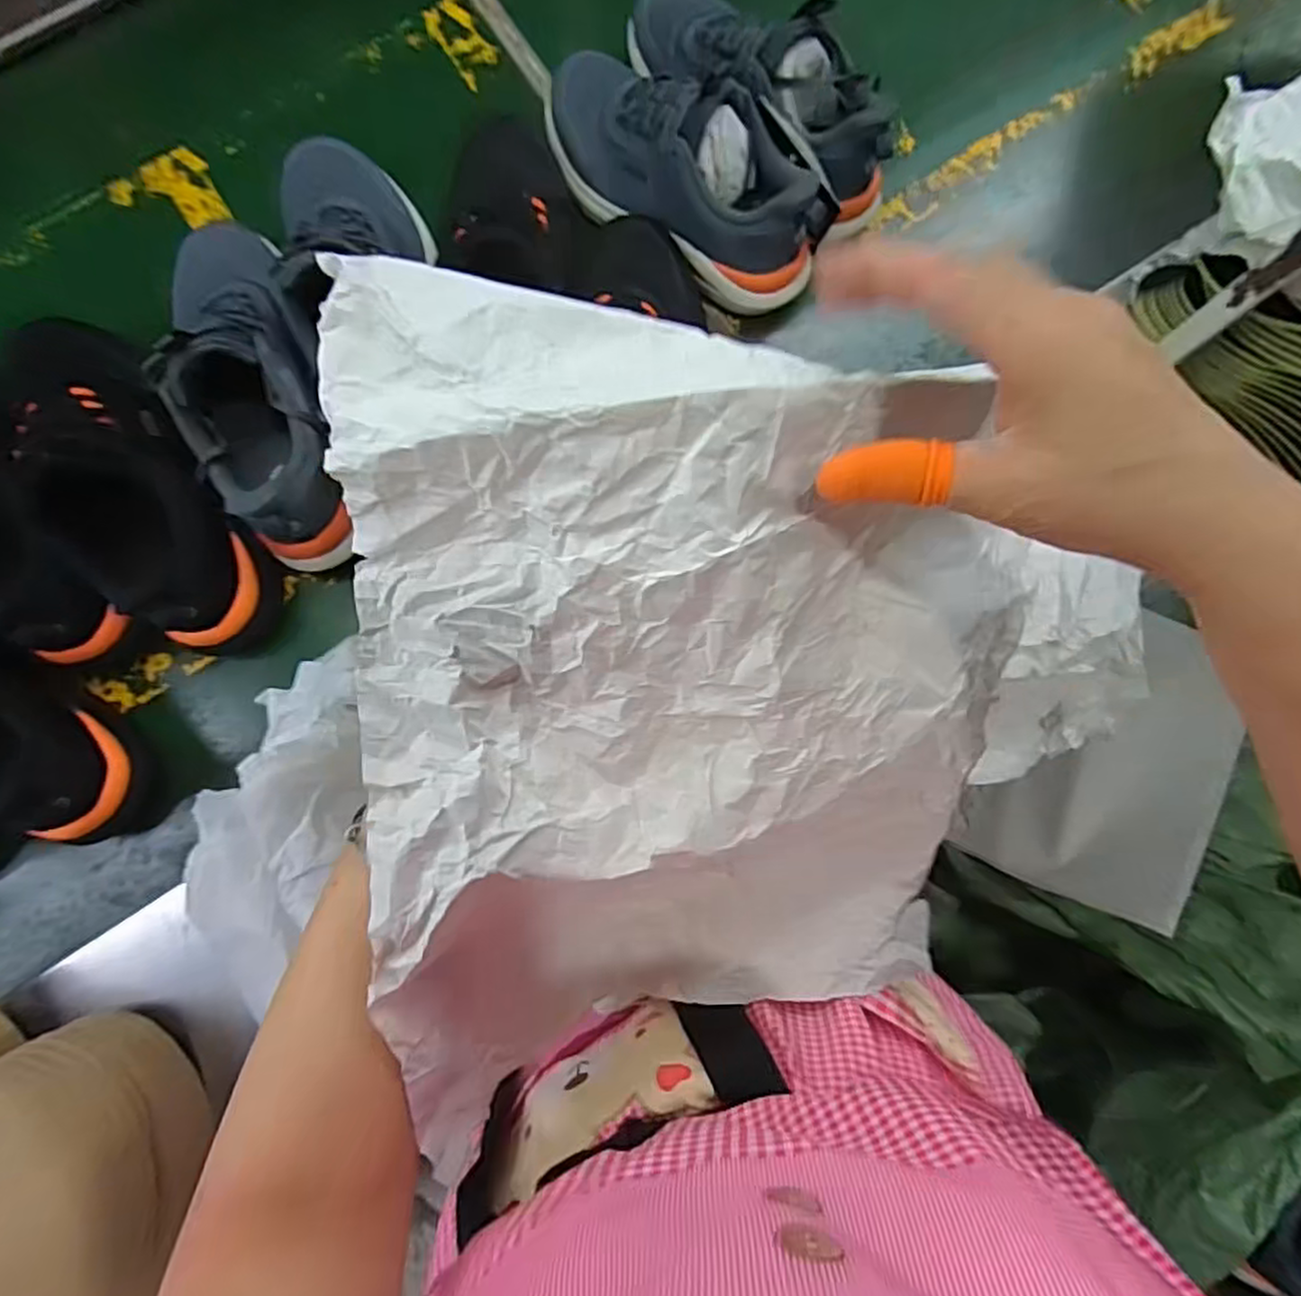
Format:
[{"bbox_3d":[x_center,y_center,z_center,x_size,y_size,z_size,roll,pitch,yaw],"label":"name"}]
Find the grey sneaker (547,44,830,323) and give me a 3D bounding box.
[{"bbox_3d":[0.026,-0.416,0.585,0.285,0.106,0.114,36,84,6],"label":"grey sneaker"}]

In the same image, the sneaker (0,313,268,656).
[{"bbox_3d":[-0.418,-0.151,0.531,0.112,0.100,0.311,-36,82,-4],"label":"sneaker"}]

